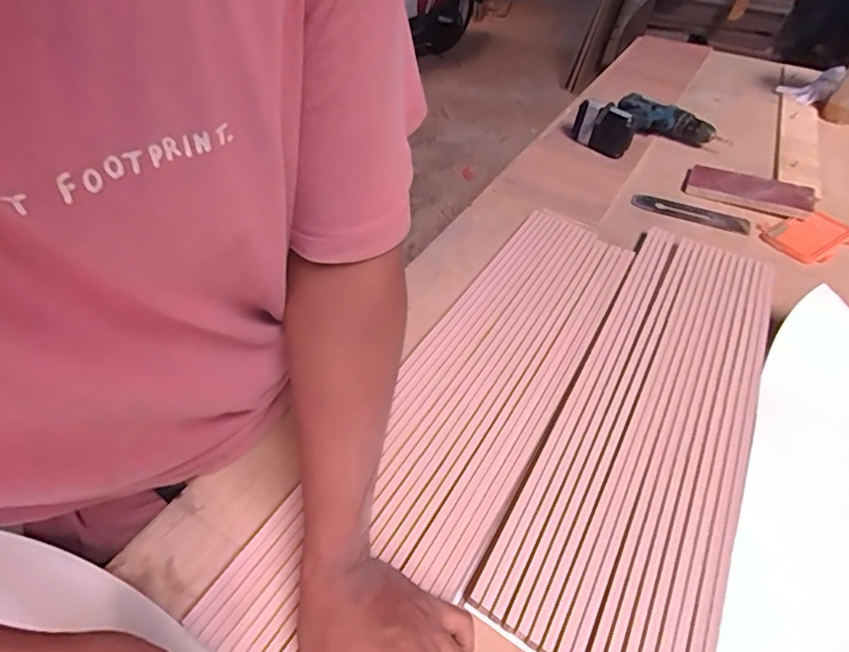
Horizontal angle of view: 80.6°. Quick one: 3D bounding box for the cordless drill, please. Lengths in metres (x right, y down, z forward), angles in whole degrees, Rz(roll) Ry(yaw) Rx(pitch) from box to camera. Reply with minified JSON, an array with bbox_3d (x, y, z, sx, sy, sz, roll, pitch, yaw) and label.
[{"bbox_3d":[0.404,-0.369,0.933,0.205,0.078,0.204,-28,55,-26],"label":"cordless drill"}]

